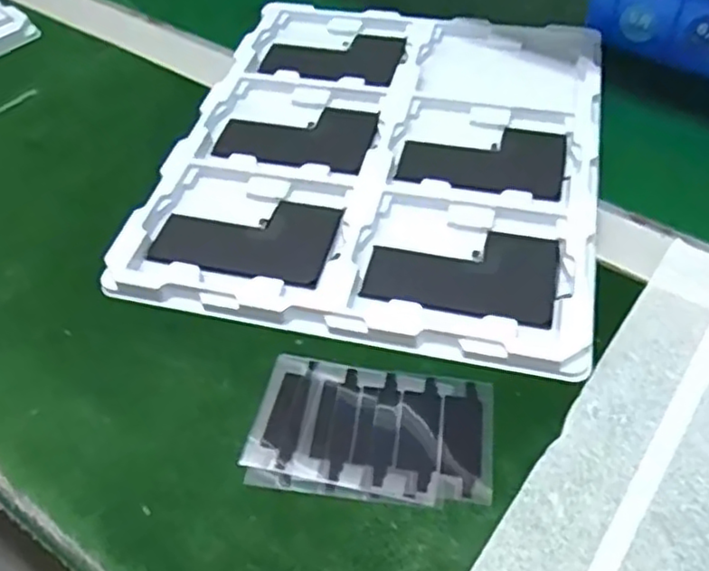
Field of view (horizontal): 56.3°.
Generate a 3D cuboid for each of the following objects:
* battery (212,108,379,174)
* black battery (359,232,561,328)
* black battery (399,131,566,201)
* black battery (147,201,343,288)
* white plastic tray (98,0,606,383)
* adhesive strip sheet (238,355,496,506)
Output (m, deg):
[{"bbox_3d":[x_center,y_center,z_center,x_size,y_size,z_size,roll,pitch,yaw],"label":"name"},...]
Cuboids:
[{"bbox_3d":[-0.040,-0.108,0.474,0.111,0.008,0.066,11,53,13],"label":"battery"},{"bbox_3d":[0.063,-0.009,0.389,0.108,0.005,0.066,8,52,10],"label":"black battery"},{"bbox_3d":[0.087,-0.086,0.449,0.108,0.006,0.066,7,52,10],"label":"black battery"},{"bbox_3d":[-0.068,-0.033,0.414,0.110,0.004,0.067,7,52,10],"label":"black battery"},{"bbox_3d":[0.023,-0.096,0.458,0.280,0.017,0.312,9,53,11],"label":"white plastic tray"},{"bbox_3d":[0.009,0.072,0.331,0.118,0.006,0.068,4,52,8],"label":"adhesive strip sheet"}]

